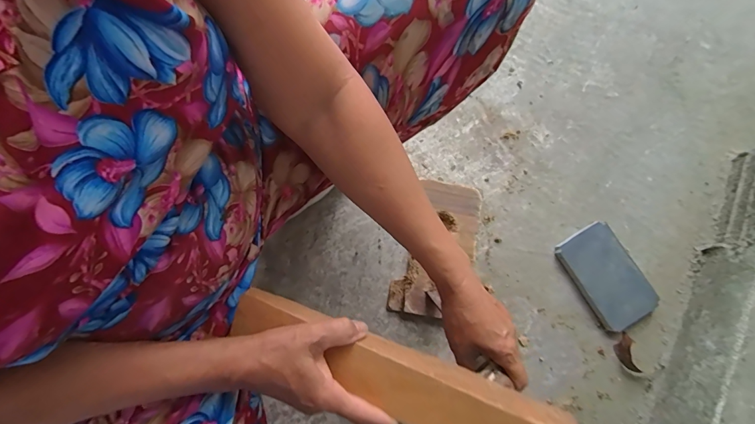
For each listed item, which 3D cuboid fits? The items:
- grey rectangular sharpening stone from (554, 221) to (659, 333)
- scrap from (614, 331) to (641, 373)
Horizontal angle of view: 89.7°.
[{"bbox_3d":[0.372,0.104,0.619,0.098,0.021,0.158,-28,80,-7],"label":"grey rectangular sharpening stone"},{"bbox_3d":[0.395,0.224,0.602,0.024,0.016,0.059,-12,78,-4],"label":"scrap"}]

